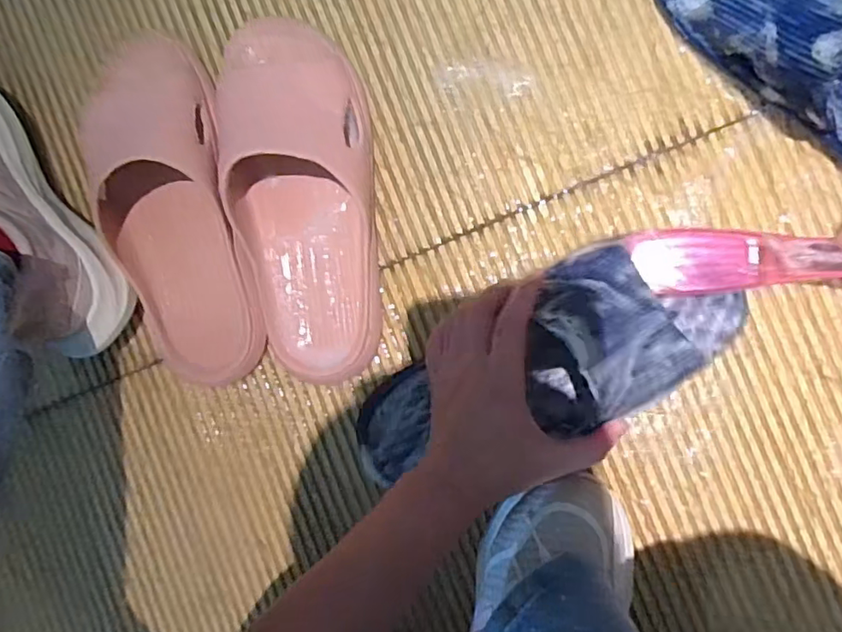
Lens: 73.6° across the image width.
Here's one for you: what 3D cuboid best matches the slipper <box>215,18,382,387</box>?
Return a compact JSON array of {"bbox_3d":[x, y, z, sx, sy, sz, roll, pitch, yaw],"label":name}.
[{"bbox_3d":[-0.088,-0.086,0.397,0.106,0.062,0.270,-7,90,8],"label":"slipper"}]

